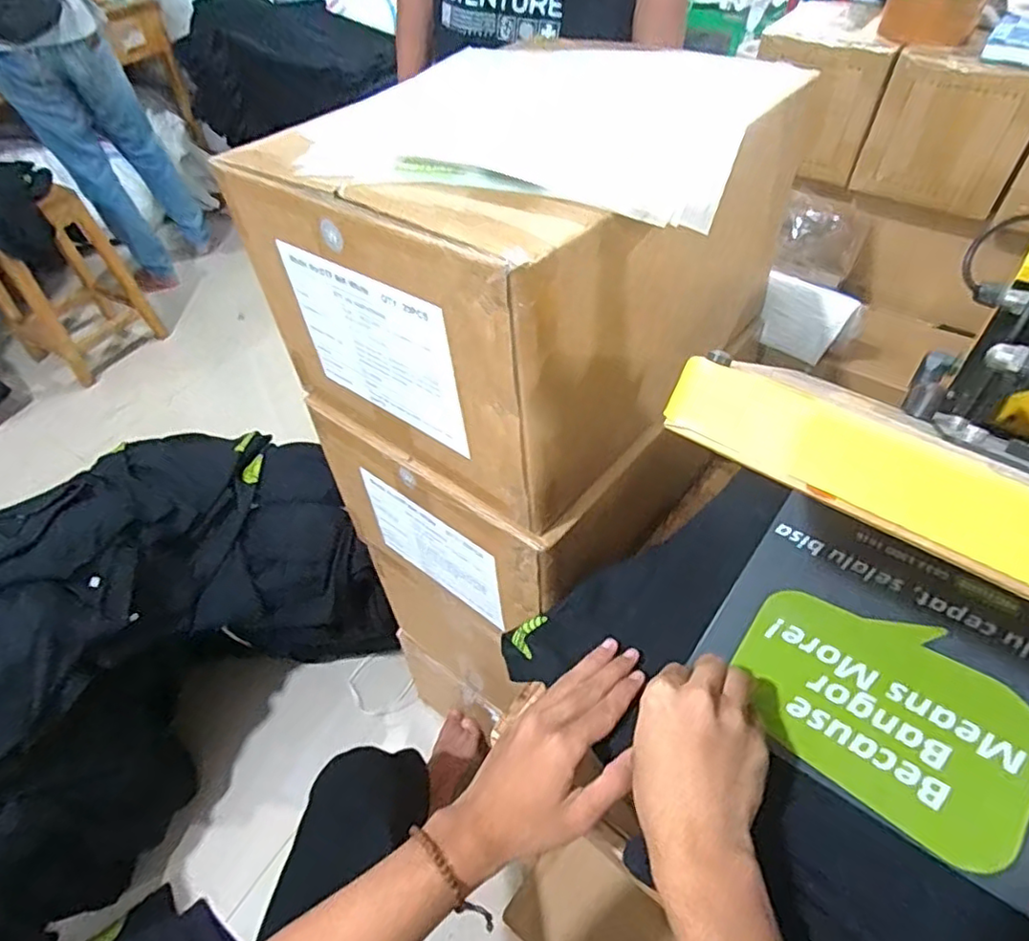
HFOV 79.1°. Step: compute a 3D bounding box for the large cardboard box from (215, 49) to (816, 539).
[{"bbox_3d":[0.021,-0.221,0.625,0.375,0.260,0.419,31,55,27],"label":"large cardboard box"}]

